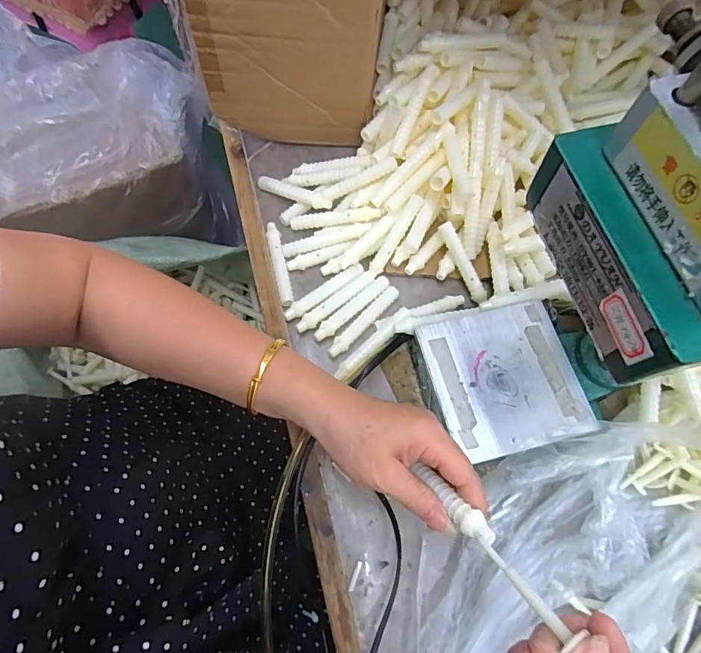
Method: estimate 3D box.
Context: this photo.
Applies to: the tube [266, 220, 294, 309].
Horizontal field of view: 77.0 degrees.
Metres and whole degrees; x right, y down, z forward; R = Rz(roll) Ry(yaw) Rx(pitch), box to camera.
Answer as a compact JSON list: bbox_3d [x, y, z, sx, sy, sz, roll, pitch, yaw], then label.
[{"bbox_3d":[-0.073,-0.063,0.451,0.014,0.014,0.093,-11,68,-6],"label":"tube"}]

